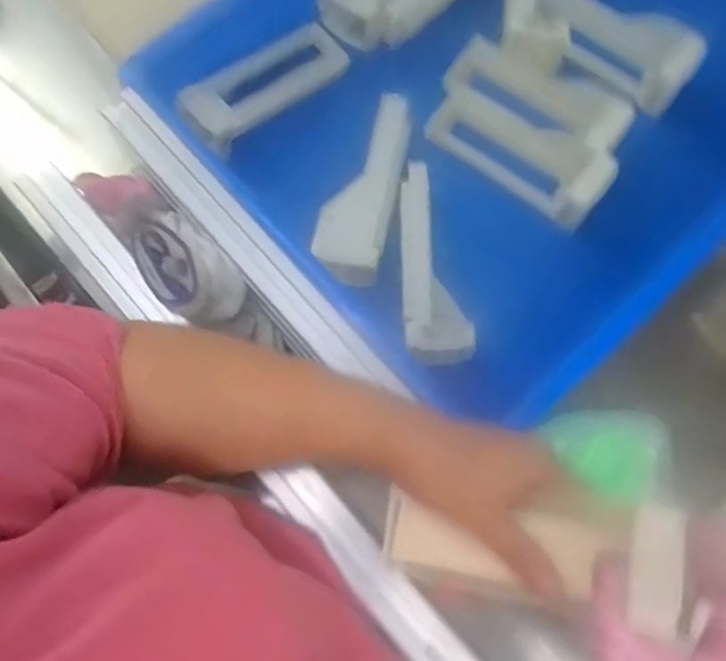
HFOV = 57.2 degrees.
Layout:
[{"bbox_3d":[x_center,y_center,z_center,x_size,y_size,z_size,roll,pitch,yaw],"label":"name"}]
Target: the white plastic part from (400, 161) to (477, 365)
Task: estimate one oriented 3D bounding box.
[{"bbox_3d":[0.055,-0.056,0.536,0.052,0.035,0.167,-3,75,-2],"label":"white plastic part"}]

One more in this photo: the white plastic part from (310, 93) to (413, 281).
[{"bbox_3d":[0.002,-0.115,0.541,0.054,0.027,0.159,14,75,3],"label":"white plastic part"}]

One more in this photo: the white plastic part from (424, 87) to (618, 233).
[{"bbox_3d":[0.136,-0.158,0.574,0.157,0.052,0.067,36,78,8],"label":"white plastic part"}]

